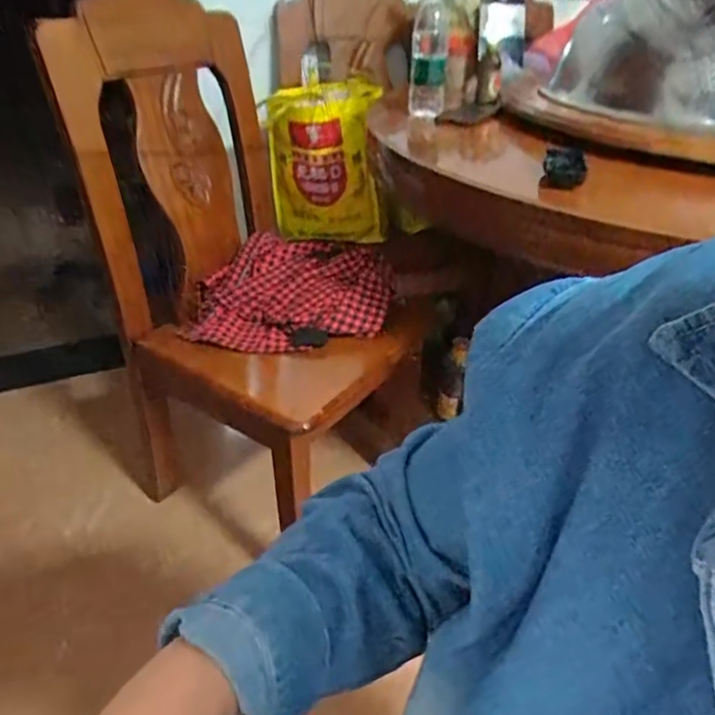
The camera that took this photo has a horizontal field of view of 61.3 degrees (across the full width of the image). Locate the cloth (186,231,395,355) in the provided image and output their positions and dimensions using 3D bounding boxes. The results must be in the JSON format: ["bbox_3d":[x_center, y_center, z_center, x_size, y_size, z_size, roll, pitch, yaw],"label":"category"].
[{"bbox_3d":[-0.110,-0.124,1.134,0.346,0.091,0.293,7,34,8],"label":"cloth"}]

